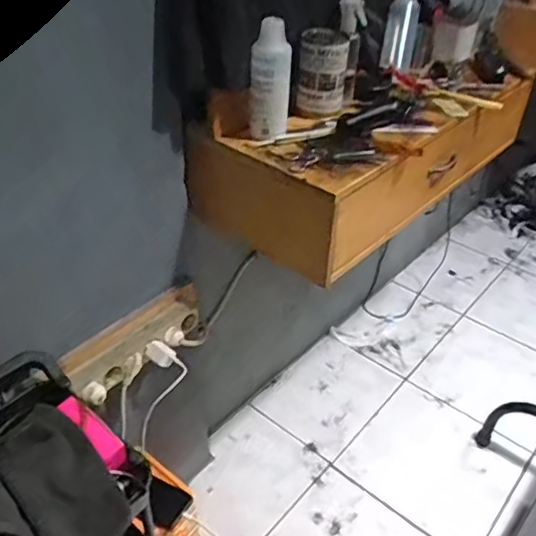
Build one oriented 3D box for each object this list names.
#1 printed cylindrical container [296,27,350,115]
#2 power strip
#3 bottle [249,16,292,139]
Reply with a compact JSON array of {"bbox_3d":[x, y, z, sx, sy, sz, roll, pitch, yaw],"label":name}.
[{"bbox_3d":[0.096,-0.347,1.001,0.085,0.121,0.076,4,40,5],"label":"printed cylindrical container"},{"bbox_3d":[-0.228,0.119,1.006,0.043,0.085,0.288,28,45,29],"label":"power strip"},{"bbox_3d":[0.003,-0.306,0.922,0.065,0.166,0.068,0,38,-2],"label":"bottle"}]

